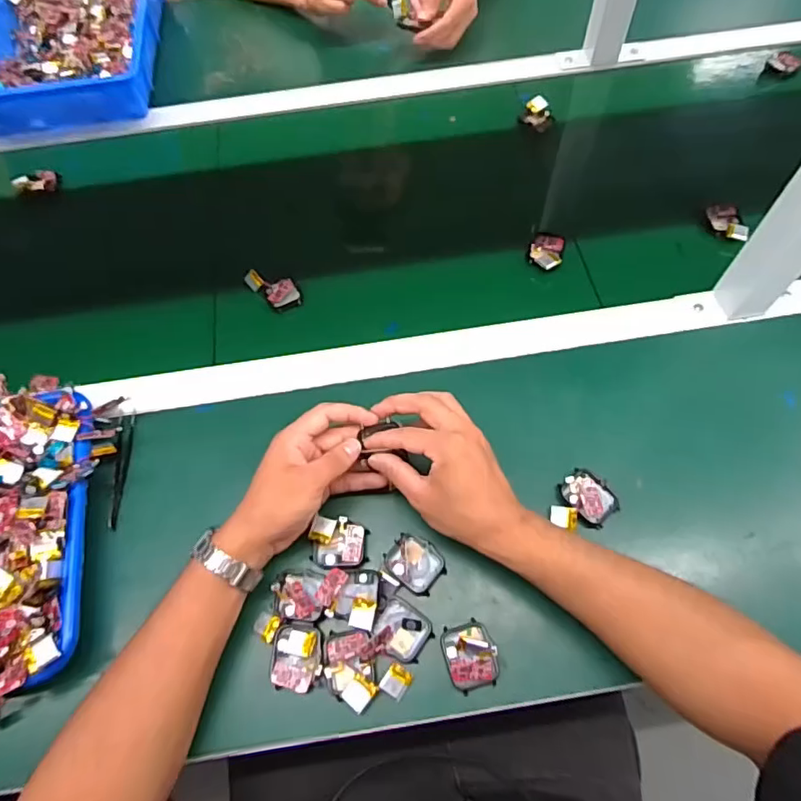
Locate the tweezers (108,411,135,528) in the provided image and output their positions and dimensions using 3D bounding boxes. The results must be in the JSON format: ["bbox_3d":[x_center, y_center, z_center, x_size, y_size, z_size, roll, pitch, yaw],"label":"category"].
[{"bbox_3d":[-0.259,0.063,0.504,0.010,0.012,0.109,-5,63,0],"label":"tweezers"}]

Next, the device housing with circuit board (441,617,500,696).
[{"bbox_3d":[0.054,0.196,0.418,0.039,0.017,0.046,-15,64,-5],"label":"device housing with circuit board"}]

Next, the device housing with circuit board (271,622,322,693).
[{"bbox_3d":[-0.081,0.200,0.424,0.039,0.007,0.049,-5,63,0],"label":"device housing with circuit board"}]

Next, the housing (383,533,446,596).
[{"bbox_3d":[0.012,0.136,0.455,0.046,0.007,0.039,34,70,18],"label":"housing"}]

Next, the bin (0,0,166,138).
[{"bbox_3d":[-0.470,-0.519,0.770,0.242,0.054,0.345,-7,63,-1],"label":"bin"}]

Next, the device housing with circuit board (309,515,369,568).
[{"bbox_3d":[-0.052,0.121,0.462,0.047,0.015,0.041,-2,63,2],"label":"device housing with circuit board"}]

